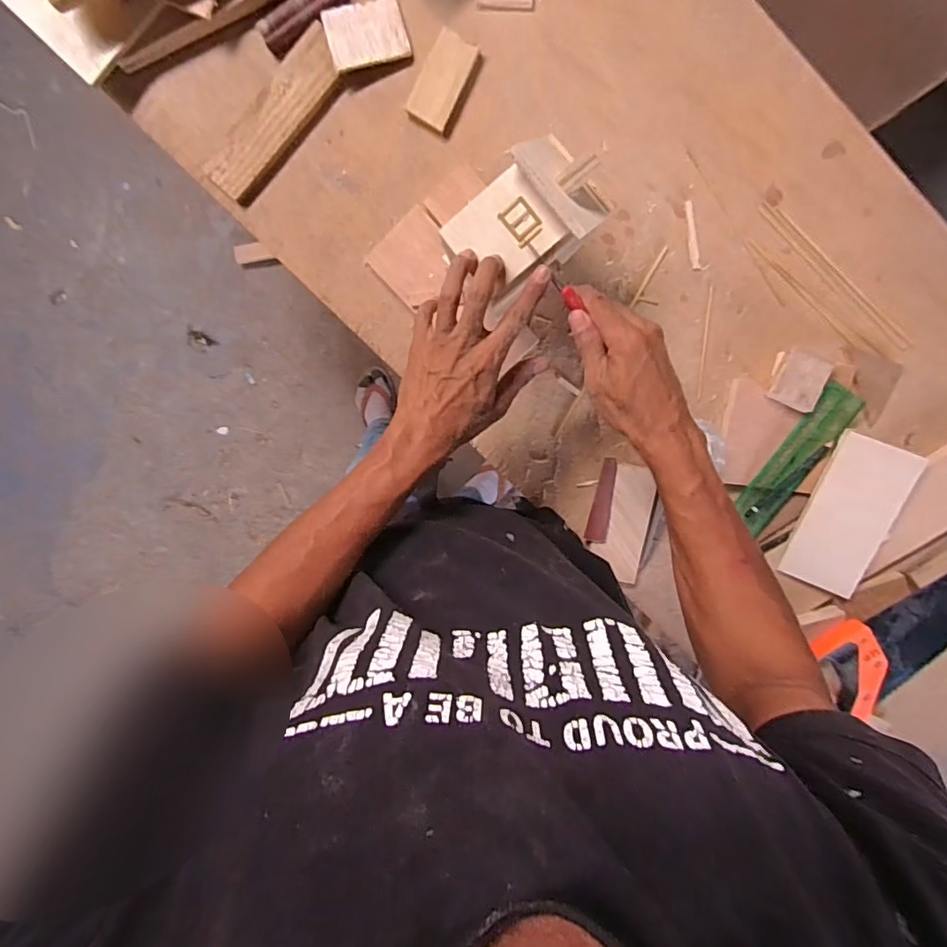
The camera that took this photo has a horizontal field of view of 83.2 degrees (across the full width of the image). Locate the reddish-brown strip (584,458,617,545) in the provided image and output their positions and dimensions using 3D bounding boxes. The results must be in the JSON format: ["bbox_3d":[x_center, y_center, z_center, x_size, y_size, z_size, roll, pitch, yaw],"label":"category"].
[{"bbox_3d":[0.152,0.032,0.622,0.024,0.004,0.099,14,101,21],"label":"reddish-brown strip"}]

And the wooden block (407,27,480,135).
[{"bbox_3d":[-0.032,-0.404,0.550,0.046,0.013,0.085,28,97,-4],"label":"wooden block"}]

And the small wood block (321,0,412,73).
[{"bbox_3d":[-0.107,-0.446,0.540,0.077,0.012,0.057,-15,98,2],"label":"small wood block"}]

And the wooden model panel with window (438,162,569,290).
[{"bbox_3d":[0.026,-0.201,0.444,0.083,0.010,0.074,-40,94,7],"label":"wooden model panel with window"}]

